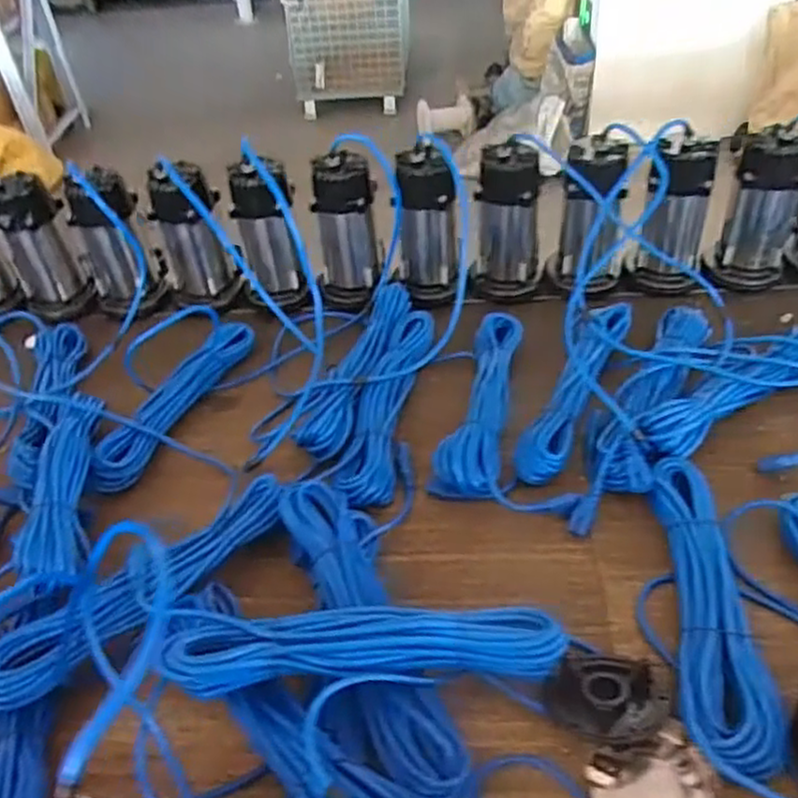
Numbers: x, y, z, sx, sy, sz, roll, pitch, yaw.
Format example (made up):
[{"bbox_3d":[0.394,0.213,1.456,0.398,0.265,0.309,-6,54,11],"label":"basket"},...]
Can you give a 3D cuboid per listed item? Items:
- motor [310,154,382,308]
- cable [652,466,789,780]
[{"bbox_3d":[-0.090,-0.266,1.174,0.122,0.235,0.114,-7,41,-2],"label":"motor"},{"bbox_3d":[0.305,0.194,0.718,0.089,0.042,0.350,3,42,10],"label":"cable"}]

